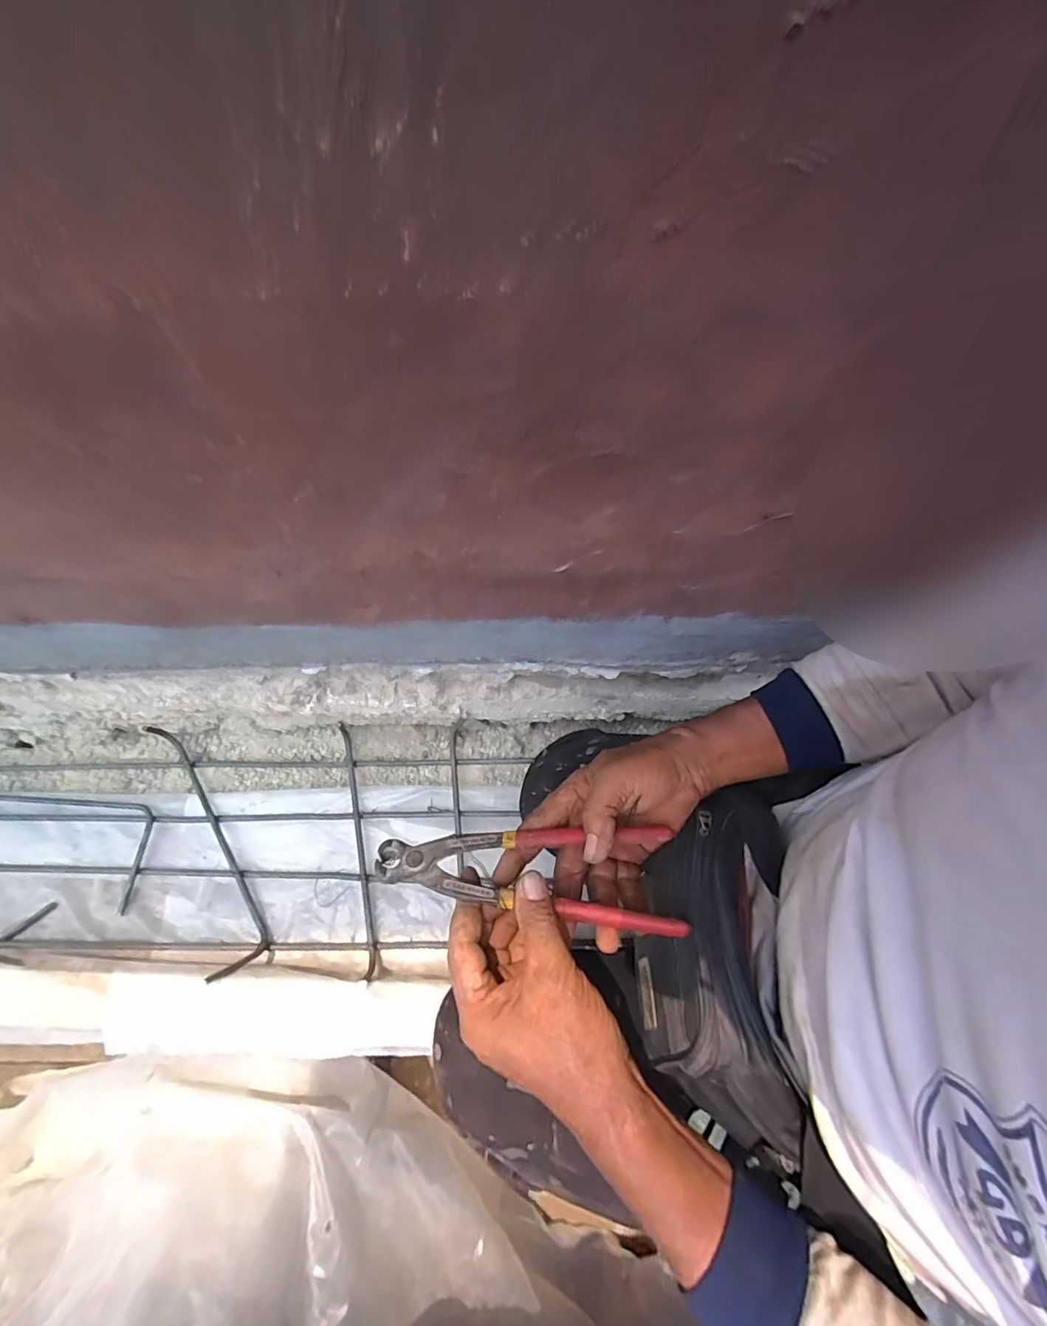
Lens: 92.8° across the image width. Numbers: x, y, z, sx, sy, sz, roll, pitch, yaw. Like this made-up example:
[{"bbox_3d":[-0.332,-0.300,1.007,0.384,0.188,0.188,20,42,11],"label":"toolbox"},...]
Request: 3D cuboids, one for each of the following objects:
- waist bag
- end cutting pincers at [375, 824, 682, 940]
[{"bbox_3d":[0.144,0.206,0.373,0.095,0.087,0.224,9,65,6],"label":"waist bag"},{"bbox_3d":[0.004,0.149,0.365,0.217,0.021,0.070,5,64,1],"label":"end cutting pincers"}]

